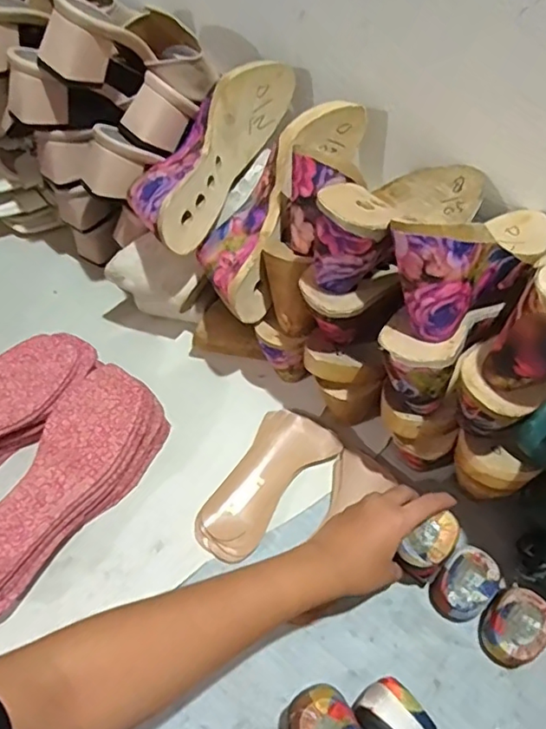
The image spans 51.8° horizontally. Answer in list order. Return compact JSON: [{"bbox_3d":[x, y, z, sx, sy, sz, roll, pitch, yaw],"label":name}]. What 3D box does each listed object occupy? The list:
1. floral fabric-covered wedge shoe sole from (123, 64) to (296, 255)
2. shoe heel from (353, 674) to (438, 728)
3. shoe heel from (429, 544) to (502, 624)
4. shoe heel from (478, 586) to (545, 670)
[{"bbox_3d":[-0.070,-0.218,0.571,0.085,0.075,0.235,24,63,16],"label":"floral fabric-covered wedge shoe sole"},{"bbox_3d":[0.098,0.288,0.452,0.046,0.046,0.063,-41,66,-20],"label":"shoe heel"},{"bbox_3d":[0.175,0.201,0.514,0.045,0.033,0.063,37,67,22],"label":"shoe heel"},{"bbox_3d":[0.212,0.231,0.493,0.048,0.032,0.064,36,67,21],"label":"shoe heel"}]

